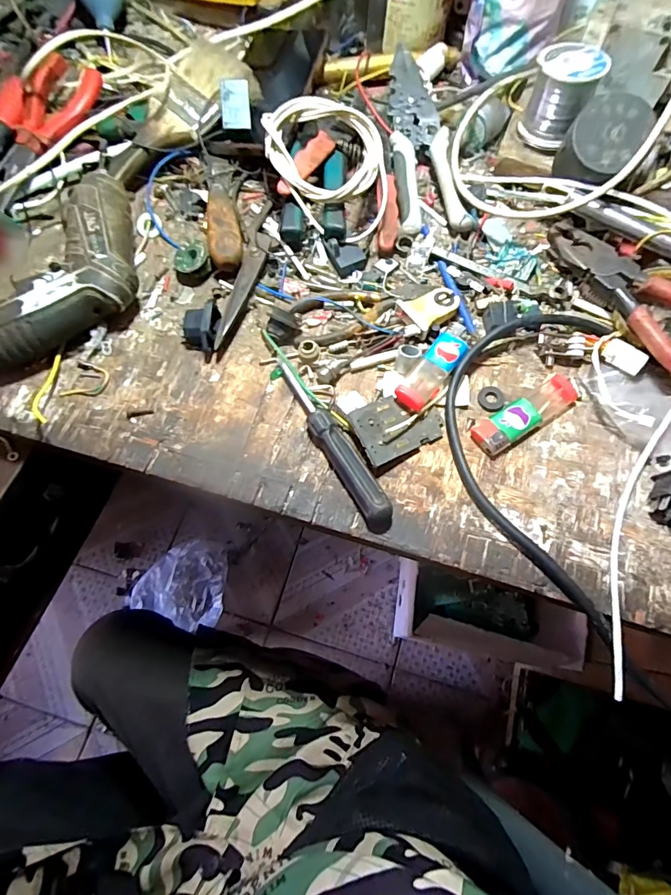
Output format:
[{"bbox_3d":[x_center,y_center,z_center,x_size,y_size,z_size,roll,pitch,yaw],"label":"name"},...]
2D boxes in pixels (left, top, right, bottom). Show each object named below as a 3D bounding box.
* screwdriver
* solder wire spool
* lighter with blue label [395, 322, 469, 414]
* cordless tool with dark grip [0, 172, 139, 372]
[{"bbox_3d":[-0.002,-0.005,0.298,0.019,0.020,0.137,-29,73,-11],"label":"screwdriver"},{"bbox_3d":[0.185,-0.289,0.358,0.044,0.053,0.045,0,70,-1],"label":"solder wire spool"},{"bbox_3d":[0.075,-0.061,0.315,0.023,0.014,0.083,35,73,11],"label":"lighter with blue label"},{"bbox_3d":[-0.214,-0.131,0.327,0.156,0.044,0.109,-32,72,-12],"label":"cordless tool with dark grip"}]

